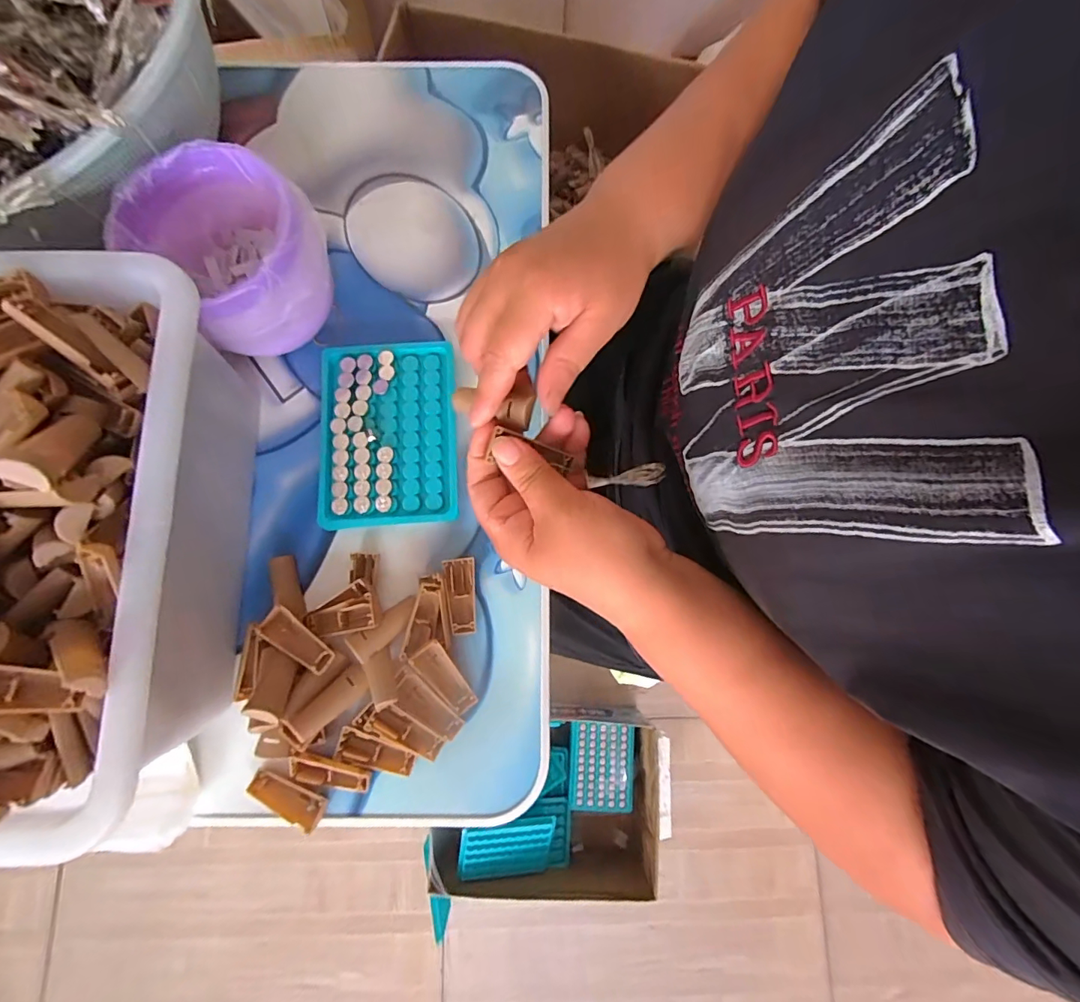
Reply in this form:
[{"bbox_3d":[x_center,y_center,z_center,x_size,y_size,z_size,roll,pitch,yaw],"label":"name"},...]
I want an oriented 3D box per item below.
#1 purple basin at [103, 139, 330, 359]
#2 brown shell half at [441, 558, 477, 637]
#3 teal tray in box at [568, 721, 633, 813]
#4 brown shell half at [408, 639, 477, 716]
[{"bbox_3d":[-0.194,-0.160,0.317,0.103,0.076,0.109,0,80,-1],"label":"purple basin"},{"bbox_3d":[-0.052,0.064,0.324,0.020,0.006,0.050,-9,80,-2],"label":"brown shell half"},{"bbox_3d":[0.092,0.400,0.726,0.094,0.017,0.121,3,80,0],"label":"teal tray in box"},{"bbox_3d":[-0.061,0.115,0.311,0.021,0.011,0.048,-38,82,-7],"label":"brown shell half"}]

